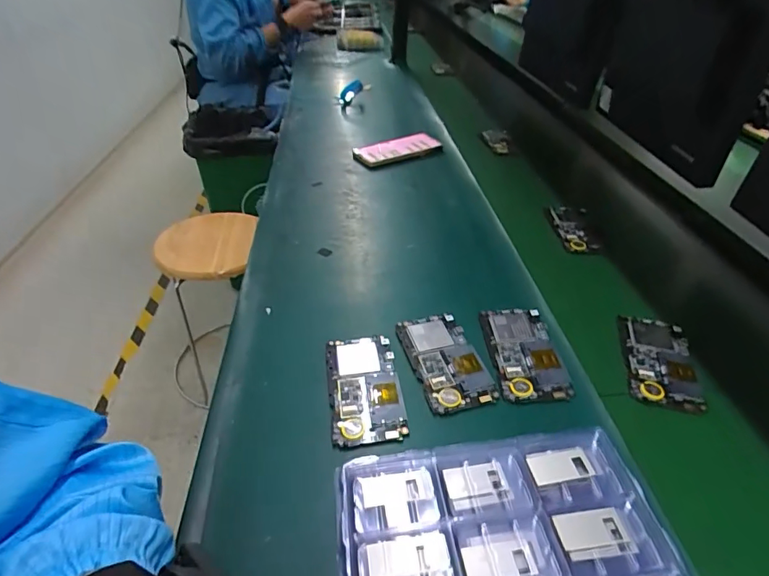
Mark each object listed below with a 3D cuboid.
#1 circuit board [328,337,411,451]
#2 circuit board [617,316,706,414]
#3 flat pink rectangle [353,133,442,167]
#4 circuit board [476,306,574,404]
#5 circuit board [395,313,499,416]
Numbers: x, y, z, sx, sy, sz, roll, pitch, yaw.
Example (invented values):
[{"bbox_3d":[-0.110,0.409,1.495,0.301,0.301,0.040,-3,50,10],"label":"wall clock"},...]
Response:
[{"bbox_3d":[-0.019,0.094,0.453,0.065,0.012,0.123,-8,38,-4],"label":"circuit board"},{"bbox_3d":[0.281,0.073,0.489,0.065,0.010,0.118,8,40,15],"label":"circuit board"},{"bbox_3d":[0.025,-0.266,0.910,0.163,0.023,0.072,-24,42,-23],"label":"flat pink rectangle"},{"bbox_3d":[0.142,0.066,0.484,0.064,0.014,0.121,-5,38,-1],"label":"circuit board"},{"bbox_3d":[0.060,0.072,0.477,0.066,0.011,0.122,-13,39,-10],"label":"circuit board"}]

